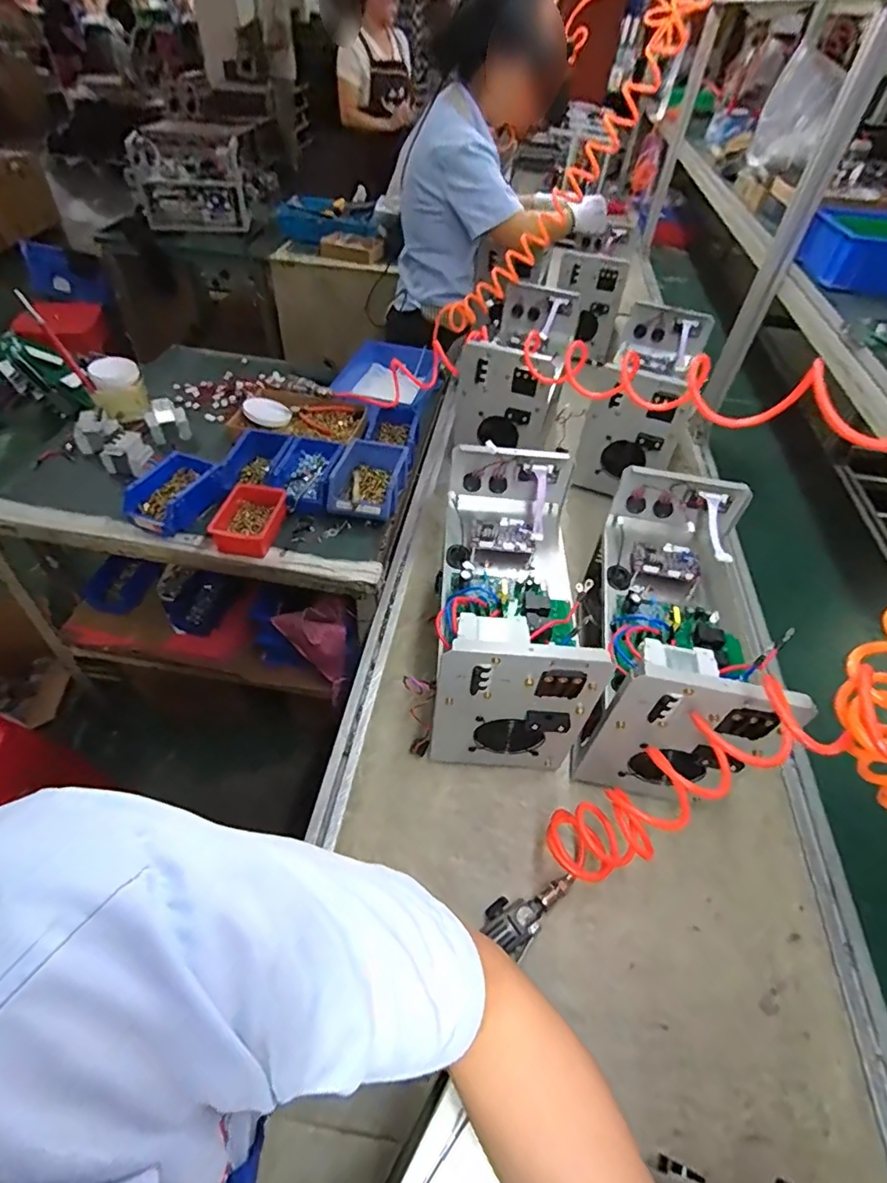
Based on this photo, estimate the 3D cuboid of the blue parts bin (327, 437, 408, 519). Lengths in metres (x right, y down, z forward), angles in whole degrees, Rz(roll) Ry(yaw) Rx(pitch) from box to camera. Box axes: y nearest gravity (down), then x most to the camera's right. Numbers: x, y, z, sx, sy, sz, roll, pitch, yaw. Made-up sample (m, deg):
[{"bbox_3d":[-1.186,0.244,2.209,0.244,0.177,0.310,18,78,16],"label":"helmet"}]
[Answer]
[{"bbox_3d":[-0.145,-0.217,1.052,0.129,0.073,0.193,11,48,4],"label":"blue parts bin"}]

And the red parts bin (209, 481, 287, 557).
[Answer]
[{"bbox_3d":[-0.349,-0.130,0.966,0.106,0.053,0.151,12,49,6],"label":"red parts bin"}]

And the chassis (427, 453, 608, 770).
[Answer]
[{"bbox_3d":[0.089,0.022,0.755,0.183,0.275,0.384,6,48,0],"label":"chassis"}]

